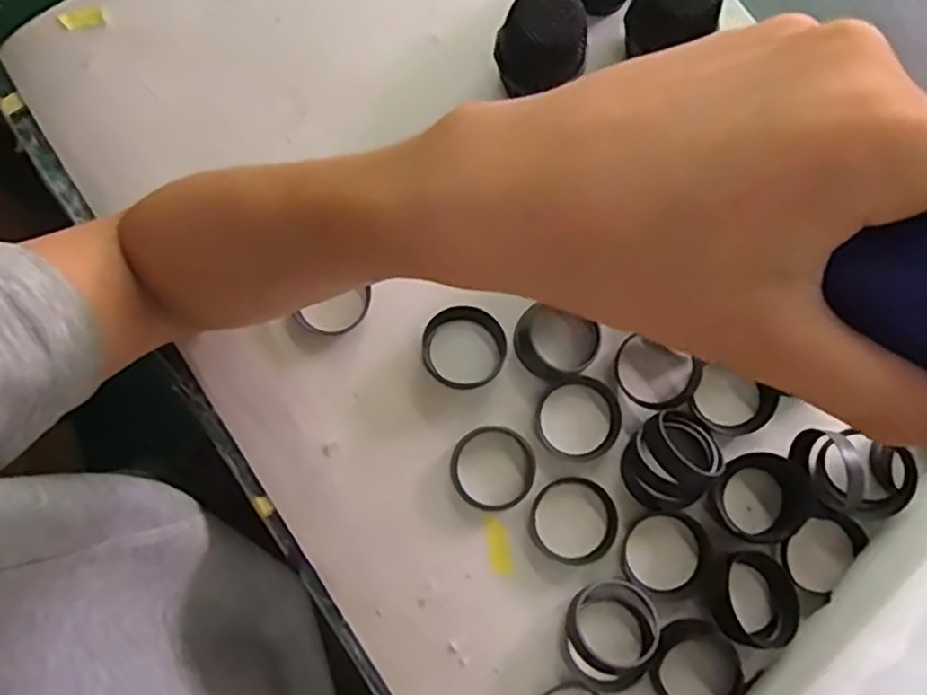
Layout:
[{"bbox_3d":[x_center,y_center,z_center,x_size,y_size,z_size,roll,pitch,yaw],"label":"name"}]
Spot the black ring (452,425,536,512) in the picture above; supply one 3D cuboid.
[{"bbox_3d":[0.016,0.063,0.365,0.044,0.007,0.044,0,80,-1],"label":"black ring"}]

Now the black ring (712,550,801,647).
[{"bbox_3d":[0.147,0.125,0.348,0.039,0.013,0.044,18,80,2],"label":"black ring"}]

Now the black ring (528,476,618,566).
[{"bbox_3d":[0.057,0.089,0.361,0.043,0.007,0.045,0,80,-1],"label":"black ring"}]

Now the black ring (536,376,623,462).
[{"bbox_3d":[0.060,0.037,0.369,0.043,0.007,0.043,0,80,-1],"label":"black ring"}]

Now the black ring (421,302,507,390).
[{"bbox_3d":[0.000,0.000,0.373,0.044,0.009,0.044,0,80,-1],"label":"black ring"}]

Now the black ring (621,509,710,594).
[{"bbox_3d":[0.104,0.104,0.358,0.043,0.009,0.043,0,80,-1],"label":"black ring"}]

